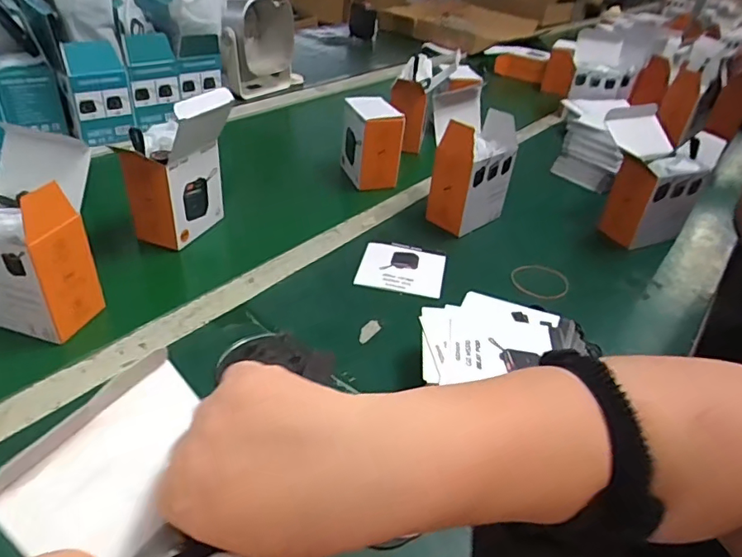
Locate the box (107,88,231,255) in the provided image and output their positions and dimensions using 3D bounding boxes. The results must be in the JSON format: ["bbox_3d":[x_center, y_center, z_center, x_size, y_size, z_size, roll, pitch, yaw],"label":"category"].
[{"bbox_3d":[-0.222,-0.130,0.611,0.088,0.169,0.103,20,38,18],"label":"box"}]

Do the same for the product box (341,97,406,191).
[{"bbox_3d":[0.000,-0.210,0.807,0.070,0.115,0.089,-7,38,-17],"label":"product box"}]

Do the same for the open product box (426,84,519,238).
[{"bbox_3d":[0.134,-0.158,0.706,0.106,0.163,0.091,-24,46,-35],"label":"open product box"}]

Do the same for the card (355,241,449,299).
[{"bbox_3d":[0.038,-0.014,0.634,0.100,0.006,0.092,9,37,9],"label":"card"}]

